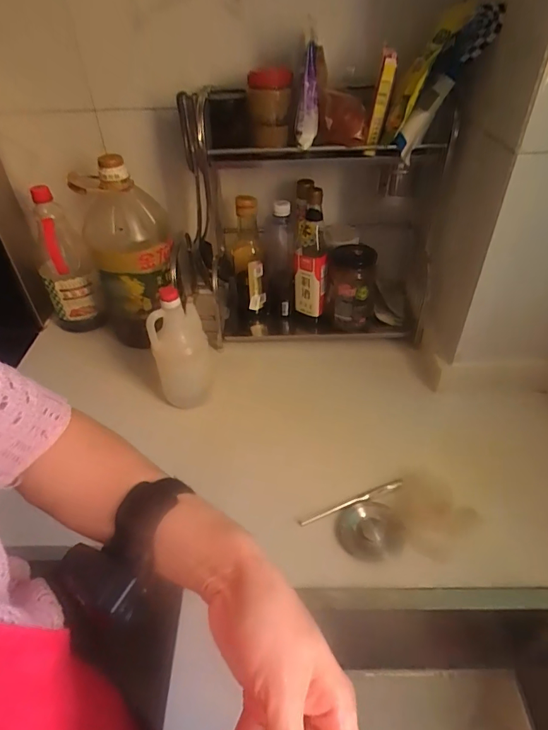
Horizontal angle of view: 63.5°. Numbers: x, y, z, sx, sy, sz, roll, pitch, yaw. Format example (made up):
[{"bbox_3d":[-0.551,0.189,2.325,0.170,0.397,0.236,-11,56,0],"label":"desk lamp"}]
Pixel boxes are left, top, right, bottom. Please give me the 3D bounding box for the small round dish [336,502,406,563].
[{"bbox_3d":[0.130,0.223,0.594,0.085,0.032,0.077,-20,44,-19],"label":"small round dish"}]

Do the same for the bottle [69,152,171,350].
[{"bbox_3d":[-0.260,-0.199,0.825,0.148,0.324,0.117,-15,43,-14],"label":"bottle"}]

